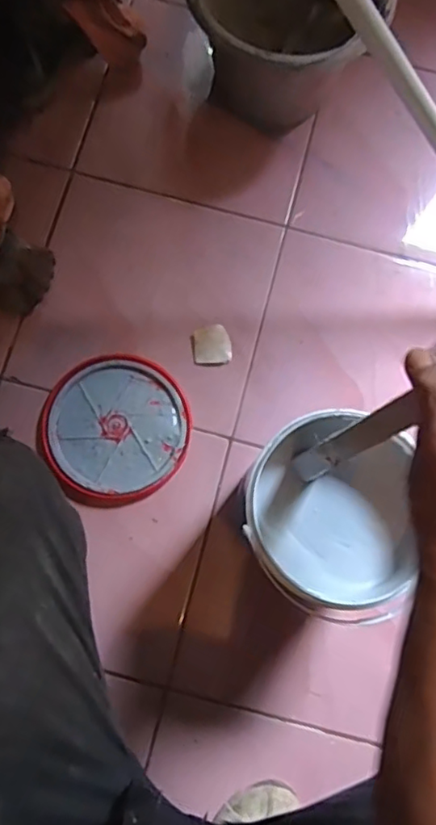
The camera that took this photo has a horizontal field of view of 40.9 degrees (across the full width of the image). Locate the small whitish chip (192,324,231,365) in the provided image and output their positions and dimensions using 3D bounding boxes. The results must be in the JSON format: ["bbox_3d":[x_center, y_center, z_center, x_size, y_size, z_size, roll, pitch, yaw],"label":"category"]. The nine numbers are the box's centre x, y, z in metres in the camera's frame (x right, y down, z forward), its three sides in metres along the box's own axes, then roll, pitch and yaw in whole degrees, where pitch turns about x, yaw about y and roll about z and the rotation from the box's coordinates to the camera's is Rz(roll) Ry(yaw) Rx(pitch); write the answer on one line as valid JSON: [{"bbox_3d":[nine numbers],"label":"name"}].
[{"bbox_3d":[-0.009,-0.088,0.754,0.047,0.005,0.050,-9,79,-3],"label":"small whitish chip"}]

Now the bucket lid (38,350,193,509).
[{"bbox_3d":[-0.127,0.019,0.724,0.179,0.022,0.181,0,79,-1],"label":"bucket lid"}]

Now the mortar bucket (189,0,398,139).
[{"bbox_3d":[0.082,-0.485,0.750,0.235,0.180,0.219,0,79,-1],"label":"mortar bucket"}]

